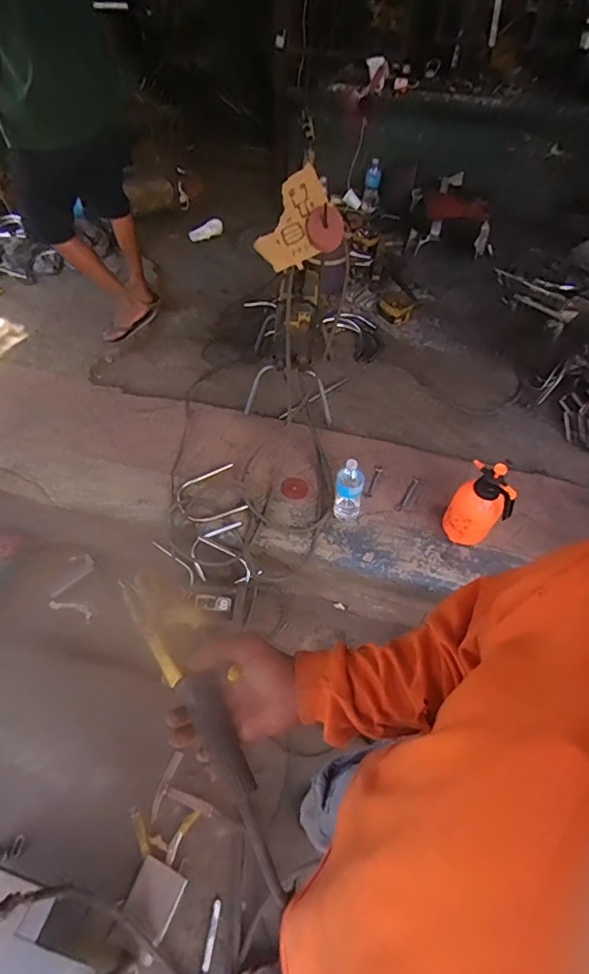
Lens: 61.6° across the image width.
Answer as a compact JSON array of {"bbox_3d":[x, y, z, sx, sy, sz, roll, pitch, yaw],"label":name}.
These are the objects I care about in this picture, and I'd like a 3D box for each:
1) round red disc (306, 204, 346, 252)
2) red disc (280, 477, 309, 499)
[{"bbox_3d":[0.090,-0.747,1.427,0.106,0.116,0.026,-1,32,16],"label":"round red disc"},{"bbox_3d":[0.001,0.002,1.618,0.089,0.012,0.089,0,56,0],"label":"red disc"}]

